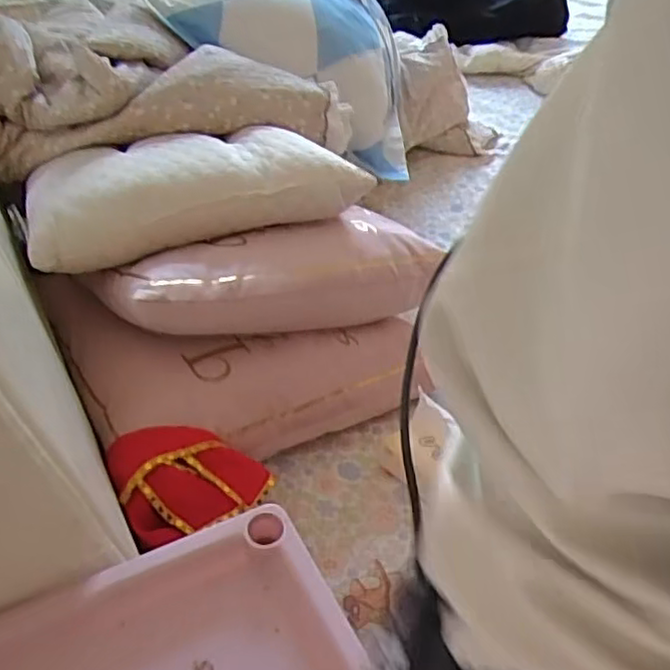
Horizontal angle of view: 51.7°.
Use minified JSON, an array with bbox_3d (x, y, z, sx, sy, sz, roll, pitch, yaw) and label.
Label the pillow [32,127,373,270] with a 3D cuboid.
[{"bbox_3d":[-0.147,-0.161,0.750,0.351,0.081,0.165,-13,45,-19],"label":"pillow"}]

